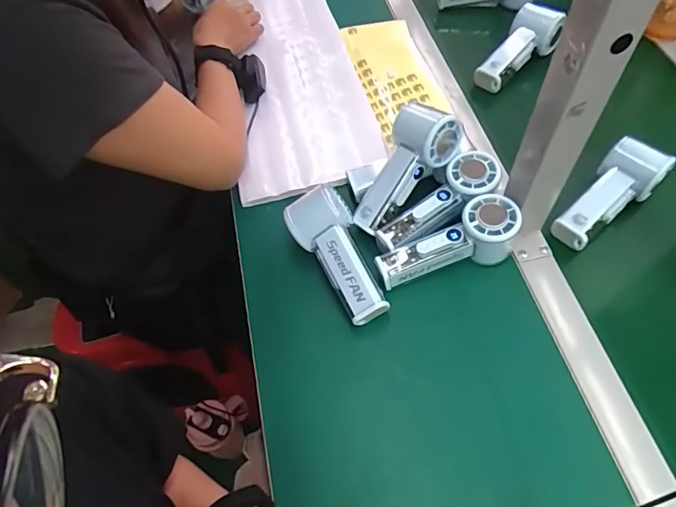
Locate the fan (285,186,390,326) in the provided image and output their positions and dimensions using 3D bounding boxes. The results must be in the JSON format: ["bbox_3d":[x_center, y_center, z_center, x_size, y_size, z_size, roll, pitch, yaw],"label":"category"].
[{"bbox_3d":[-0.004,0.004,0.507,0.067,0.060,0.143,-19,58,-8],"label":"fan"}]

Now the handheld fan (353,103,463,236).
[{"bbox_3d":[0.070,-0.092,0.539,0.066,0.061,0.147,39,98,23],"label":"handheld fan"}]

